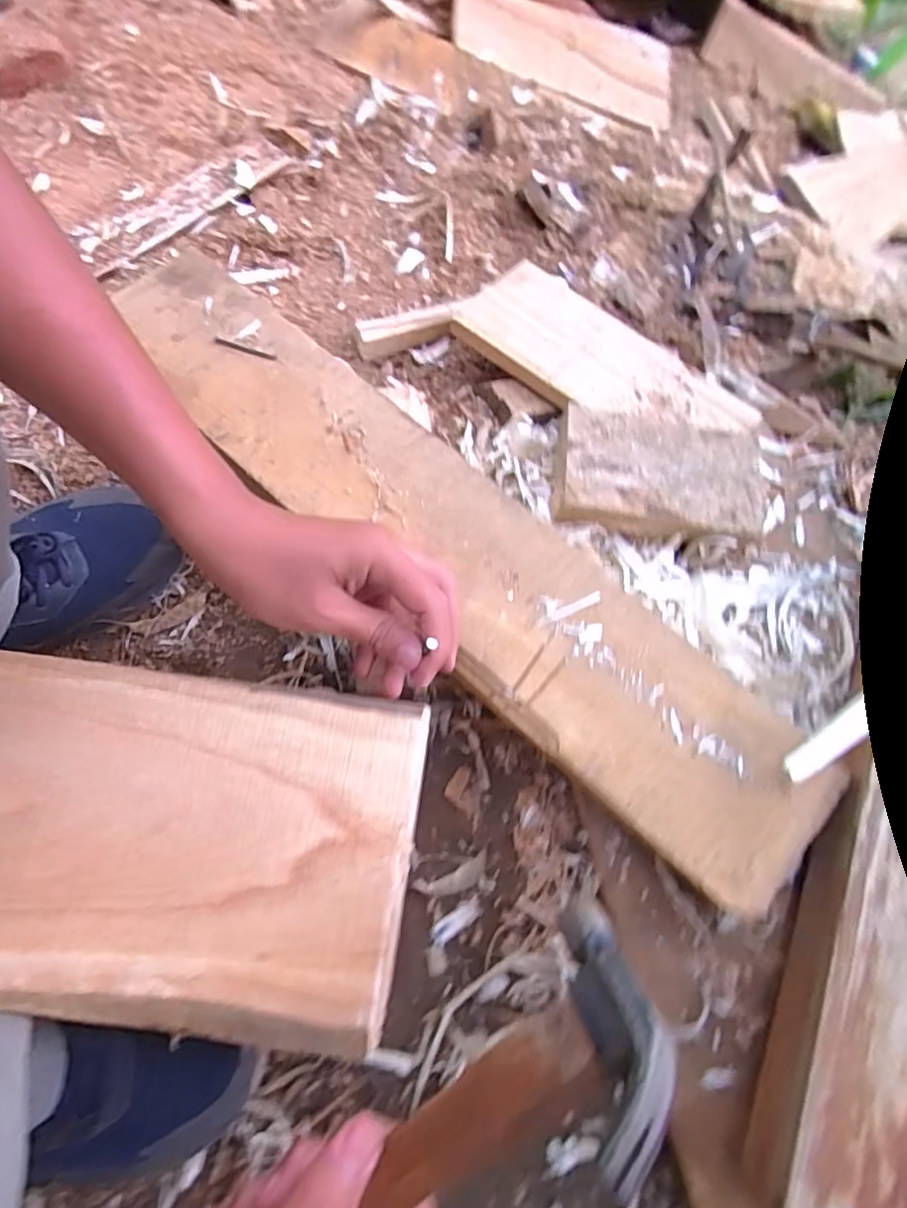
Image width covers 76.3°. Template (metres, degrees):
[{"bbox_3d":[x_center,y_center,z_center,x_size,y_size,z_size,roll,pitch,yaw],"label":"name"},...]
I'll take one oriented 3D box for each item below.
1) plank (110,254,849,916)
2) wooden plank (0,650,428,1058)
[{"bbox_3d":[-0.028,-0.062,0.404,0.612,0.024,0.128,39,78,13],"label":"plank"},{"bbox_3d":[-0.182,0.124,0.313,0.313,0.017,0.175,6,73,4],"label":"wooden plank"}]

